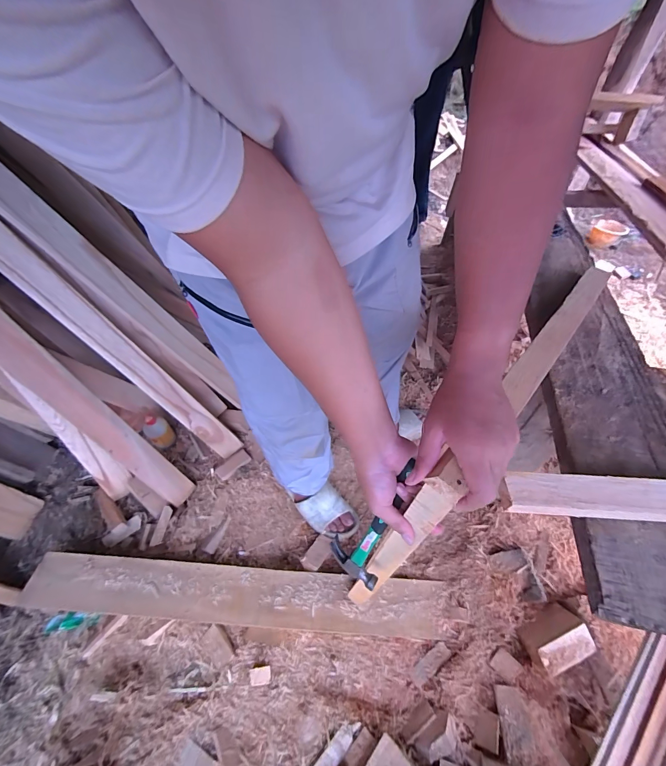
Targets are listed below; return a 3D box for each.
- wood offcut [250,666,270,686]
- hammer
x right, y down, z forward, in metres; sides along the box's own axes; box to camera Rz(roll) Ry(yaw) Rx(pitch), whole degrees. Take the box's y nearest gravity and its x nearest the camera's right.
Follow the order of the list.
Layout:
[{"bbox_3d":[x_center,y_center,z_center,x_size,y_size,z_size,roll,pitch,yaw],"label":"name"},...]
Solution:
[{"bbox_3d":[-0.161,0.647,0.726,0.044,0.007,0.031,-4,49,-3],"label":"wood offcut"},{"bbox_3d":[0.061,0.205,0.482,0.088,0.250,0.022,34,34,26],"label":"hammer"}]

